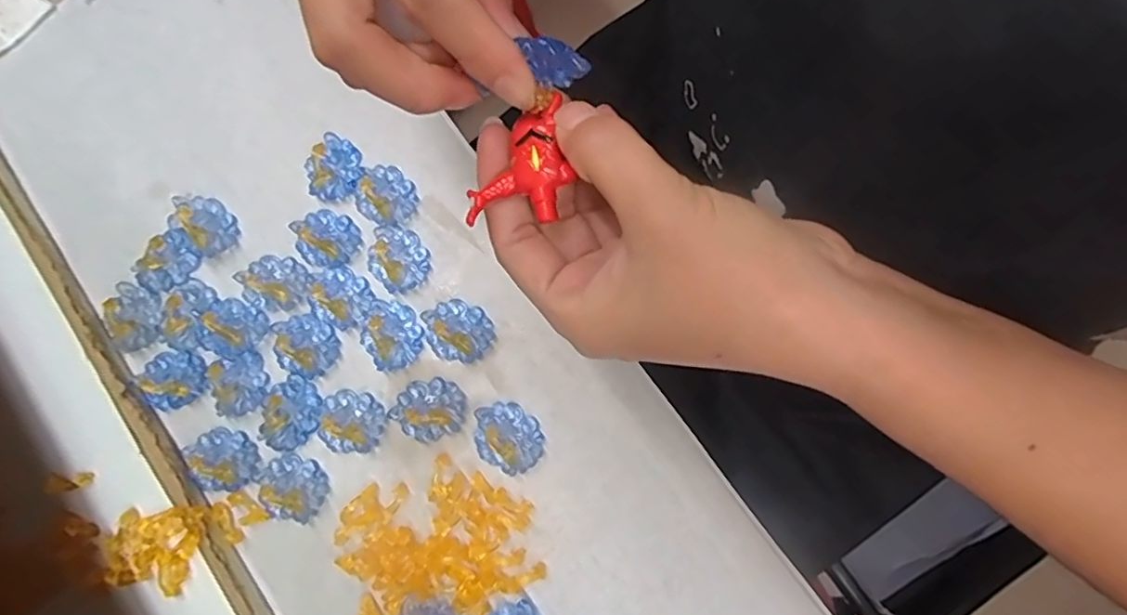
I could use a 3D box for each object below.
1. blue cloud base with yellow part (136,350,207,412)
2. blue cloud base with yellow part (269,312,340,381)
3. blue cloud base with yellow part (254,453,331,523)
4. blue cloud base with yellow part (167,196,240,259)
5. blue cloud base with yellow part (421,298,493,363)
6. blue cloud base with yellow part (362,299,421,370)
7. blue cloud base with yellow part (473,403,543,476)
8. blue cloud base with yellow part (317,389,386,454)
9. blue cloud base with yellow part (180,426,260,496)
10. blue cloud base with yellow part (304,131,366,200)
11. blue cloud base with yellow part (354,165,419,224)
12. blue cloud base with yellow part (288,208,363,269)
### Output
[{"bbox_3d":[-0.208,0.037,0.312,0.032,0.007,0.033,-1,79,4],"label":"blue cloud base with yellow part"},{"bbox_3d":[-0.138,0.018,0.310,0.037,0.009,0.030,40,85,10],"label":"blue cloud base with yellow part"},{"bbox_3d":[-0.138,0.091,0.298,0.037,0.006,0.030,14,81,7],"label":"blue cloud base with yellow part"},{"bbox_3d":[-0.198,-0.048,0.323,0.037,0.019,0.025,36,84,10],"label":"blue cloud base with yellow part"},{"bbox_3d":[-0.056,0.011,0.306,0.037,0.010,0.030,16,81,7],"label":"blue cloud base with yellow part"},{"bbox_3d":[-0.091,0.013,0.308,0.030,0.012,0.037,-39,79,-3],"label":"blue cloud base with yellow part"},{"bbox_3d":[-0.028,0.064,0.294,0.037,0.010,0.030,37,84,10],"label":"blue cloud base with yellow part"},{"bbox_3d":[-0.109,0.058,0.302,0.034,0.008,0.030,10,80,6],"label":"blue cloud base with yellow part"},{"bbox_3d":[-0.176,0.078,0.304,0.031,0.008,0.037,-45,79,-5],"label":"blue cloud base with yellow part"},{"bbox_3d":[-0.129,-0.078,0.328,0.031,0.011,0.035,32,83,9],"label":"blue cloud base with yellow part"},{"bbox_3d":[-0.098,-0.062,0.325,0.036,0.007,0.031,44,85,11],"label":"blue cloud base with yellow part"},{"bbox_3d":[-0.130,-0.038,0.322,0.037,0.004,0.031,36,84,10],"label":"blue cloud base with yellow part"}]

